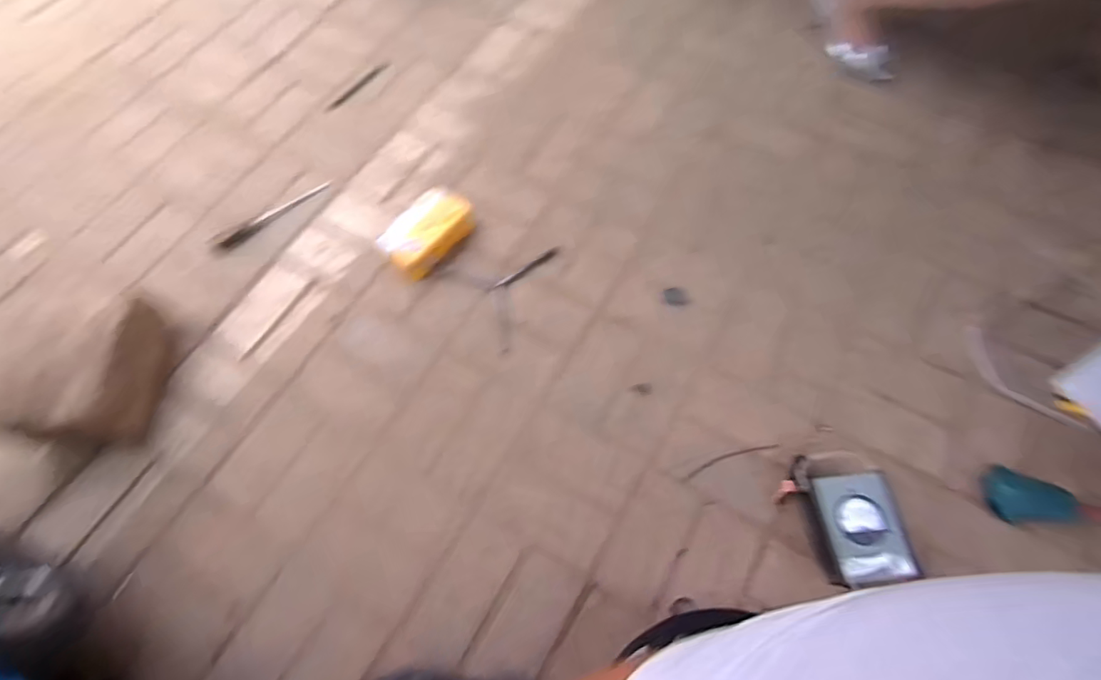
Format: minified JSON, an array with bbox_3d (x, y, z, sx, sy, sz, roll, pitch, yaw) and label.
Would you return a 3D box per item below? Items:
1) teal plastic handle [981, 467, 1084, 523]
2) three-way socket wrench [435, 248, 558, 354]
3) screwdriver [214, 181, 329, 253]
[{"bbox_3d":[0.708,0.229,0.775,0.118,0.044,0.080,2,67,2],"label":"teal plastic handle"},{"bbox_3d":[-0.112,-0.107,0.958,0.178,0.025,0.233,21,69,10],"label":"three-way socket wrench"},{"bbox_3d":[-0.549,-0.252,1.039,0.024,0.021,0.252,36,60,15],"label":"screwdriver"}]

